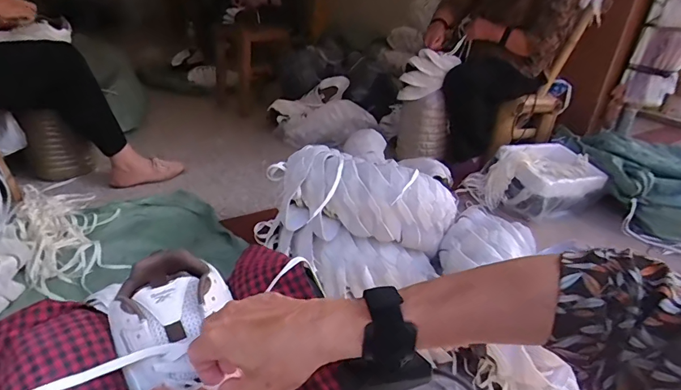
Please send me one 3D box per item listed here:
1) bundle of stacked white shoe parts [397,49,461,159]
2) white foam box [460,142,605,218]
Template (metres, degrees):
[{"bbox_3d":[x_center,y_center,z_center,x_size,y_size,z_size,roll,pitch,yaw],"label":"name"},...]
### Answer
[{"bbox_3d":[0.330,-0.332,1.658,0.205,0.413,0.103,21,30,26],"label":"bundle of stacked white shoe parts"},{"bbox_3d":[0.738,-0.061,1.595,0.453,0.187,0.272,-6,29,-24],"label":"white foam box"}]

